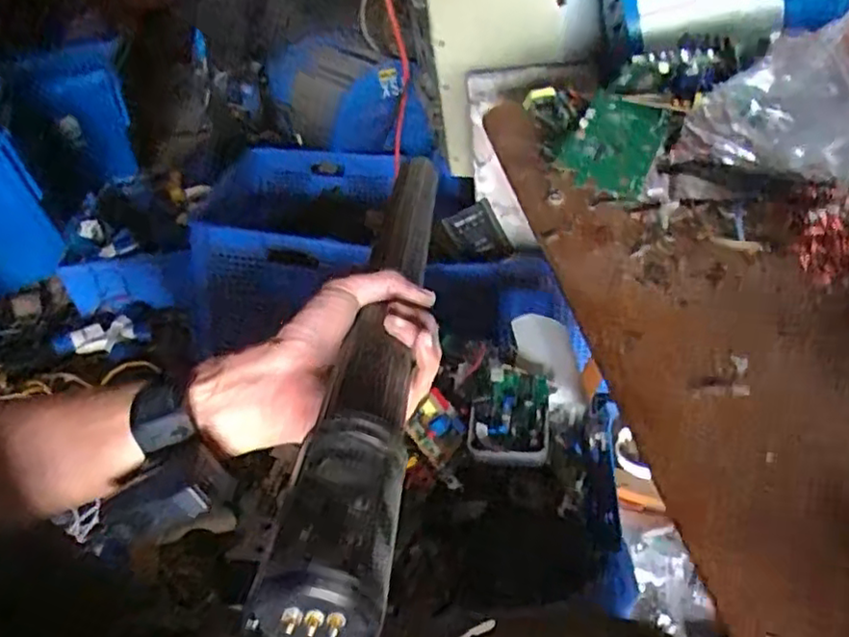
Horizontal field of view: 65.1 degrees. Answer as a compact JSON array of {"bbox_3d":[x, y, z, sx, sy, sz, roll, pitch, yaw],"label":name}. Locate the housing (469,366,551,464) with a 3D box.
[{"bbox_3d":[0.101,0.107,0.785,0.089,0.027,0.152,2,37,12],"label":"housing"}]

